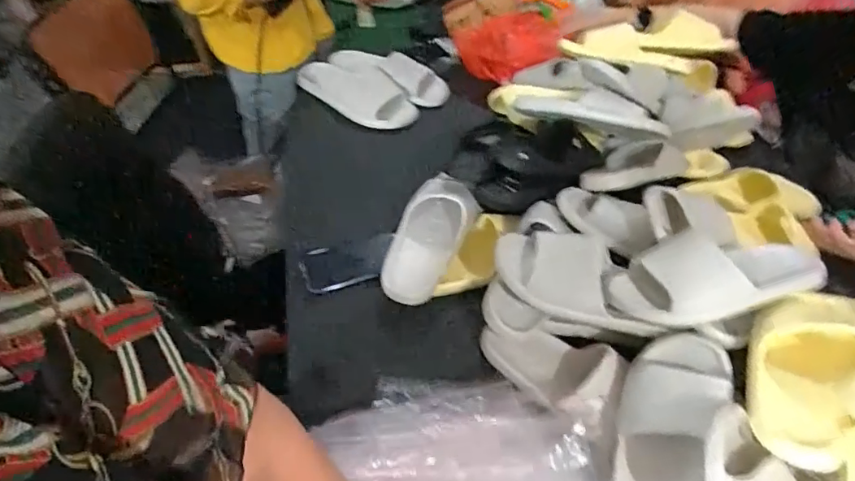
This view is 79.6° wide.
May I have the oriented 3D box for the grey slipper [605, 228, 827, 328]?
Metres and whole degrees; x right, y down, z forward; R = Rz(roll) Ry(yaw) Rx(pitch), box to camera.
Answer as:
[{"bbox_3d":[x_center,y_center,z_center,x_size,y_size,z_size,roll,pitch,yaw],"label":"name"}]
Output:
[{"bbox_3d":[0.364,0.048,0.661,0.251,0.071,0.114,-12,51,-13],"label":"grey slipper"}]

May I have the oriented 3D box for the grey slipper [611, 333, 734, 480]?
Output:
[{"bbox_3d":[0.268,0.230,0.573,0.103,0.066,0.268,17,73,11],"label":"grey slipper"}]

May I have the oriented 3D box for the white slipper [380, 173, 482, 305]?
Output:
[{"bbox_3d":[0.001,-0.001,0.806,0.104,0.078,0.225,21,51,14],"label":"white slipper"}]

